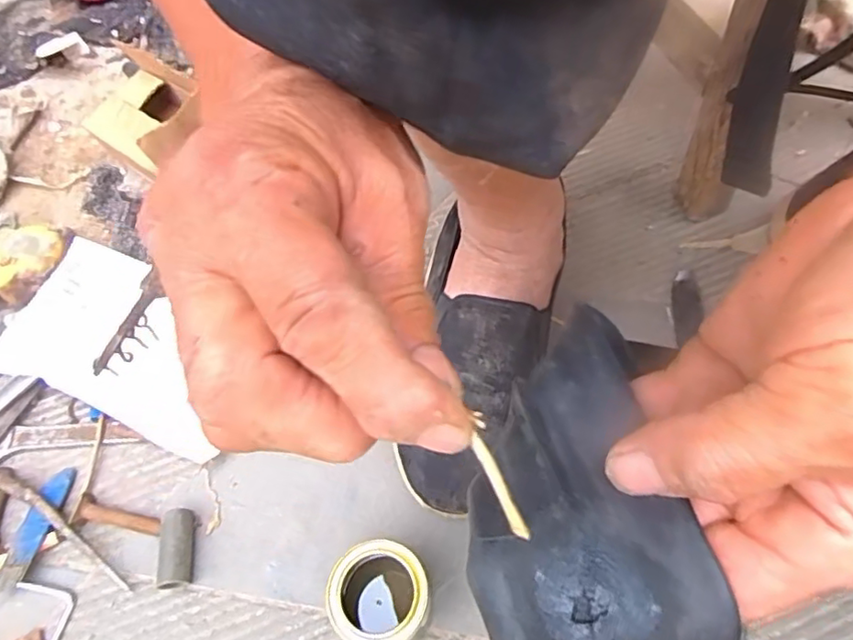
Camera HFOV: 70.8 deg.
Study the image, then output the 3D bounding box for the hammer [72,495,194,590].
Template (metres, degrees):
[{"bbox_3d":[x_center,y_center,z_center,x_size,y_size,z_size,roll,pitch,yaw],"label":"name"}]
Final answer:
[{"bbox_3d":[-0.192,0.145,0.391,0.088,0.019,0.047,4,58,8],"label":"hammer"}]

